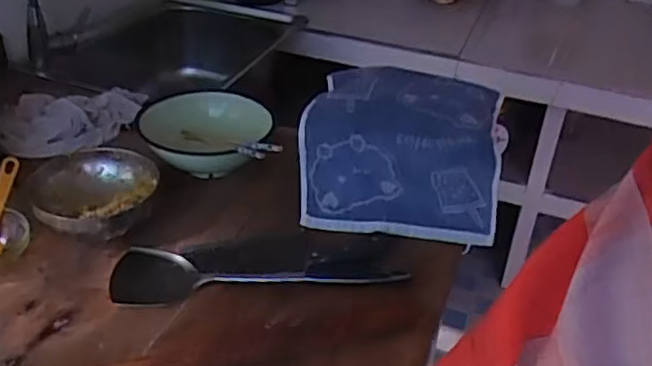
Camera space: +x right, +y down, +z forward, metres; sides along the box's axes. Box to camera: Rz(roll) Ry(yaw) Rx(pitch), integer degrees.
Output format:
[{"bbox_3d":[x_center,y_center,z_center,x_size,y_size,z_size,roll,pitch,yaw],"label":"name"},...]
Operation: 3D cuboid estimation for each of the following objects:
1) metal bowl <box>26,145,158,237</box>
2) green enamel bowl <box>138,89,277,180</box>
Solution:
[{"bbox_3d":[-0.275,0.021,0.803,0.141,0.066,0.144,2,35,-2],"label":"metal bowl"},{"bbox_3d":[-0.172,-0.057,0.909,0.184,0.078,0.157,4,35,1],"label":"green enamel bowl"}]

